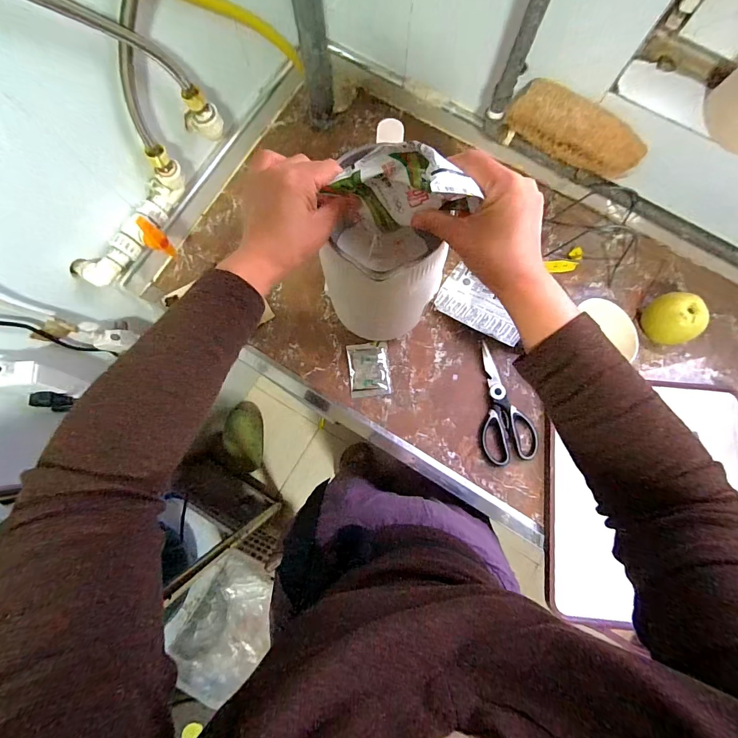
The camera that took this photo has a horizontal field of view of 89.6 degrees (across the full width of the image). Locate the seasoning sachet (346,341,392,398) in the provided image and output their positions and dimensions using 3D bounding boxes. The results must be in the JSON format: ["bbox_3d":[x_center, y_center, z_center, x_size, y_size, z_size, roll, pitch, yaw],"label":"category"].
[{"bbox_3d":[0.001,0.000,0.614,0.066,0.004,0.087,-7,82,0],"label":"seasoning sachet"}]

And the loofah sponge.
[{"bbox_3d":[0.295,-0.334,0.525,0.201,0.069,0.049,25,83,4],"label":"loofah sponge"}]

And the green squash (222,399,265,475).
[{"bbox_3d":[-0.442,0.241,1.317,0.114,0.126,0.251,-8,82,-1],"label":"green squash"}]

